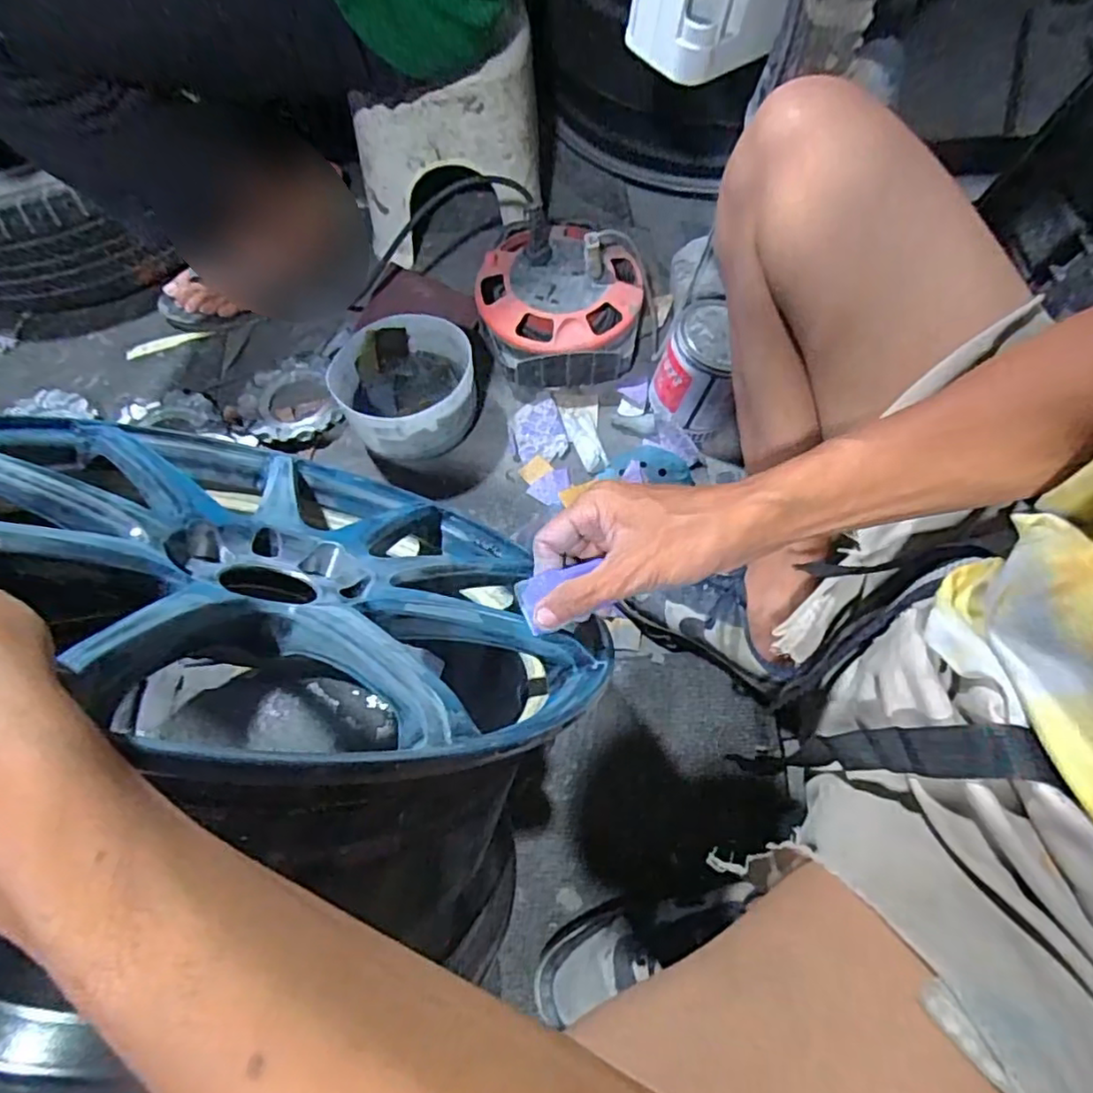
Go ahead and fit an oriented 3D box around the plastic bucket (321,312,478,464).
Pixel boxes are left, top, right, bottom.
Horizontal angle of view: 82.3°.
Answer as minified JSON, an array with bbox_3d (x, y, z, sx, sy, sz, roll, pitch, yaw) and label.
[{"bbox_3d":[-0.160,-0.187,0.739,0.153,0.094,0.152,0,65,0],"label":"plastic bucket"}]

